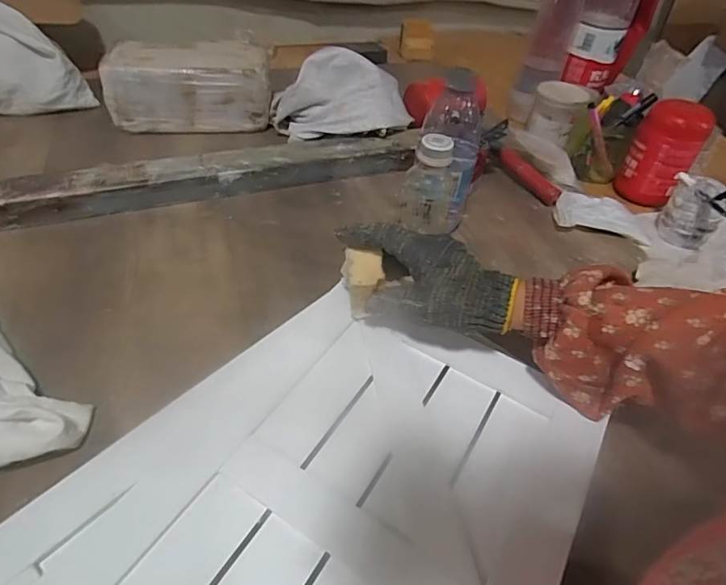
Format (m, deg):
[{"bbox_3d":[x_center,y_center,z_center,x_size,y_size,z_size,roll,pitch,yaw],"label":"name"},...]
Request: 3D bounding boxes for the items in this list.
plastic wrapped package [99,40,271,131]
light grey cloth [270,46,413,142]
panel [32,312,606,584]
[{"bbox_3d":[-0.262,-0.317,0.739,0.234,0.098,0.102,-1,45,-7],"label":"plastic wrapped package"},{"bbox_3d":[-0.033,-0.288,0.720,0.207,0.098,0.119,0,45,-7],"label":"light grey cloth"},{"bbox_3d":[-0.017,0.163,0.327,0.271,0.012,0.395,26,47,20],"label":"panel"}]

